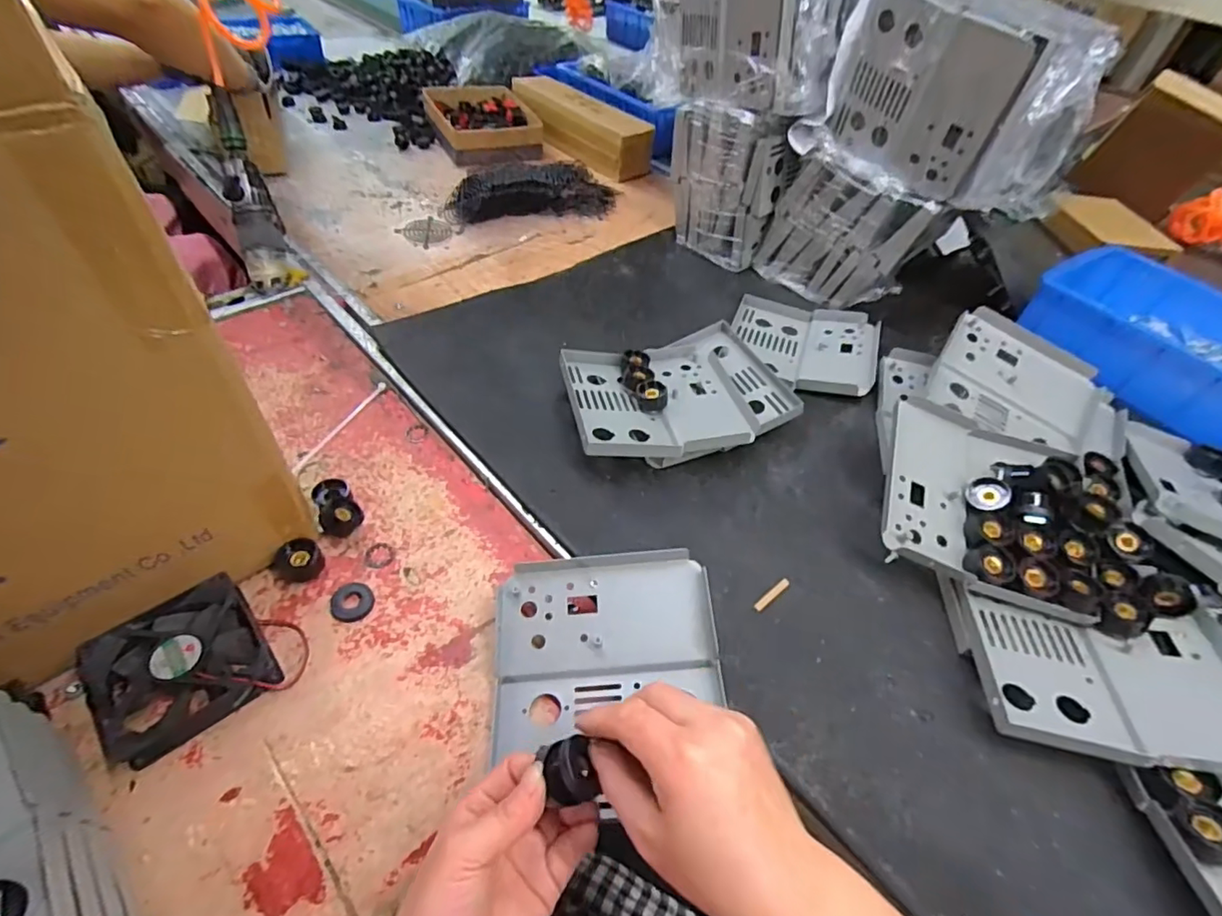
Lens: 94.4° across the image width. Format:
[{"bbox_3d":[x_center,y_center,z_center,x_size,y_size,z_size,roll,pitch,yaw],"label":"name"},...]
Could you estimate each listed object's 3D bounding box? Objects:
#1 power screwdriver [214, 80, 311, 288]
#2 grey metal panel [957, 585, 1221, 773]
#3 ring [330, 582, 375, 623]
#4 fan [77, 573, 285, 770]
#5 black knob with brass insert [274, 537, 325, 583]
[{"bbox_3d":[-0.414,-0.308,0.654,0.054,0.222,0.045,-14,14,-13],"label":"power screwdriver"},{"bbox_3d":[0.346,0.152,0.397,0.172,0.035,0.111,10,48,3],"label":"grey metal panel"},{"bbox_3d":[-0.198,0.110,0.433,0.032,0.004,0.030,3,48,-4],"label":"ring"},{"bbox_3d":[-0.294,0.139,0.381,0.100,0.027,0.094,-32,59,-30],"label":"fan"},{"bbox_3d":[-0.243,0.080,0.442,0.028,0.026,0.032,35,54,22],"label":"black knob with brass insert"}]

